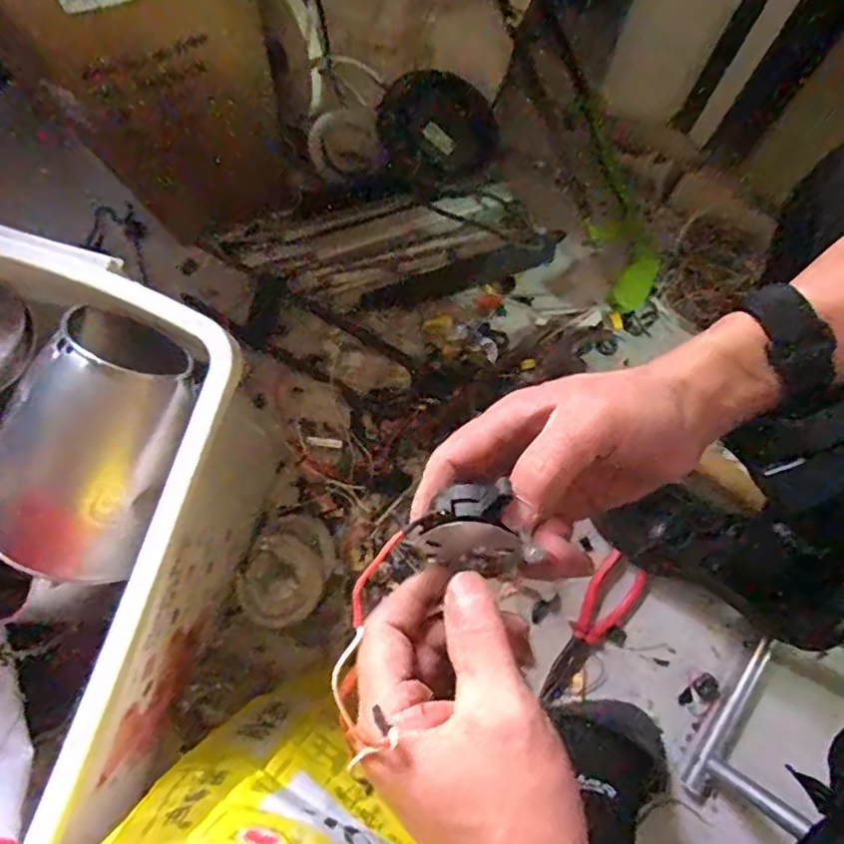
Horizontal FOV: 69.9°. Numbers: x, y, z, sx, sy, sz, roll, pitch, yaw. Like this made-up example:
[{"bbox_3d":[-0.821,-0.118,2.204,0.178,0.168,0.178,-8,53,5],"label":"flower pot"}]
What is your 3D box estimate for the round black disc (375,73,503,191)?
[{"bbox_3d":[0.021,-0.348,0.726,0.138,0.037,0.137,-18,112,4],"label":"round black disc"}]

